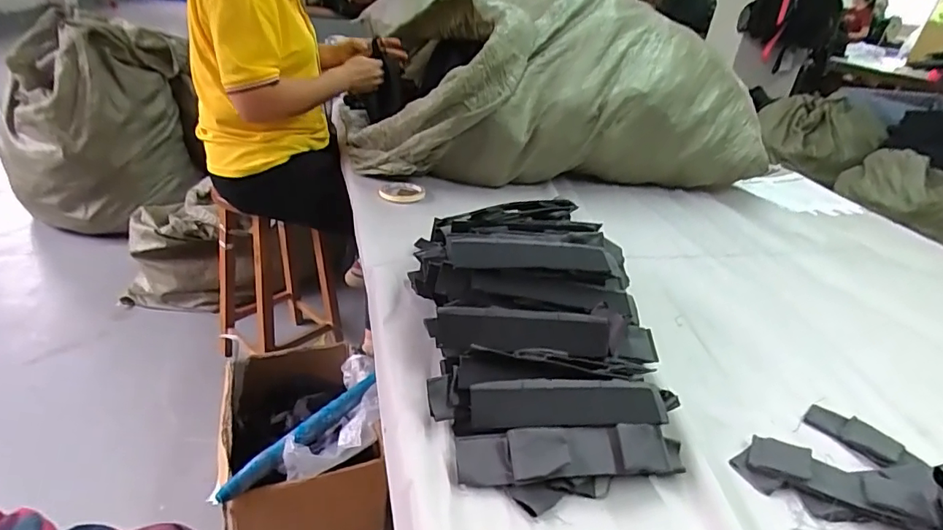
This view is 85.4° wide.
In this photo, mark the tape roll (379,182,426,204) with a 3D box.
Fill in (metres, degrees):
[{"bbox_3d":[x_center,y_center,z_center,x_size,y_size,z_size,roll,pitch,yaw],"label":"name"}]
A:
[{"bbox_3d":[-0.138,-0.144,1.006,0.090,0.013,0.090,5,30,-3],"label":"tape roll"}]

